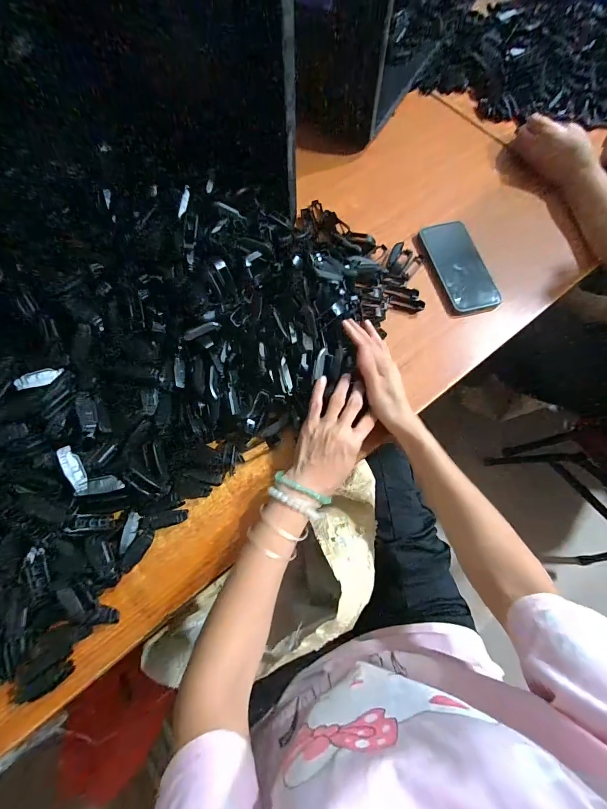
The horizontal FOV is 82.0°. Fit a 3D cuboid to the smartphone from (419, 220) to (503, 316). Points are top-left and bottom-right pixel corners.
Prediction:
[{"bbox_3d":[0.240,-0.214,0.536,0.079,0.007,0.162,-13,70,-6],"label":"smartphone"}]

